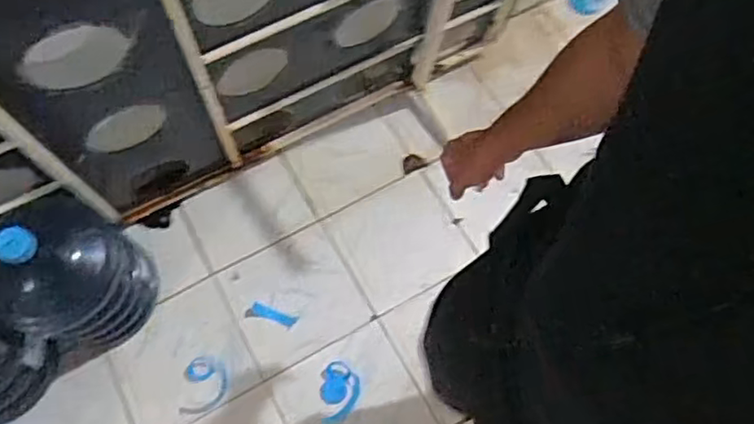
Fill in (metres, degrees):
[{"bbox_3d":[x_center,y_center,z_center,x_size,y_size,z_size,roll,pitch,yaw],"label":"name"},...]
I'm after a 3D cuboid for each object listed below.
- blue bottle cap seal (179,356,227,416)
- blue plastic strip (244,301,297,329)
[{"bbox_3d":[-0.392,0.394,1.480,0.098,0.013,0.130,-1,63,1],"label":"blue bottle cap seal"},{"bbox_3d":[-0.252,0.248,1.550,0.118,0.014,0.040,17,67,10],"label":"blue plastic strip"}]

